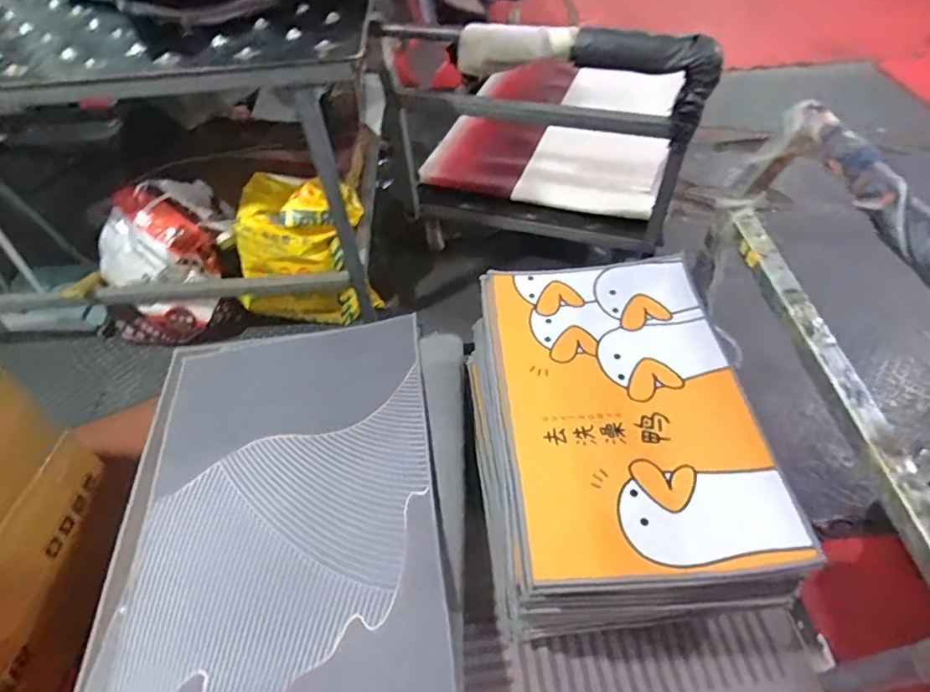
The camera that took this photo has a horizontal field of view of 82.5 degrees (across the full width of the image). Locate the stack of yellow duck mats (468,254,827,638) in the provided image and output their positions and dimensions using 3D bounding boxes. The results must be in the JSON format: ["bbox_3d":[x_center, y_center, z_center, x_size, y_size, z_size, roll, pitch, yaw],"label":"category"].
[{"bbox_3d":[0.233,0.093,0.895,0.426,0.103,0.618,-3,52,0],"label":"stack of yellow duck mats"}]

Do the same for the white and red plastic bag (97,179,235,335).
[{"bbox_3d":[-0.909,-0.280,1.673,0.422,0.341,0.293,-30,57,-19],"label":"white and red plastic bag"}]

